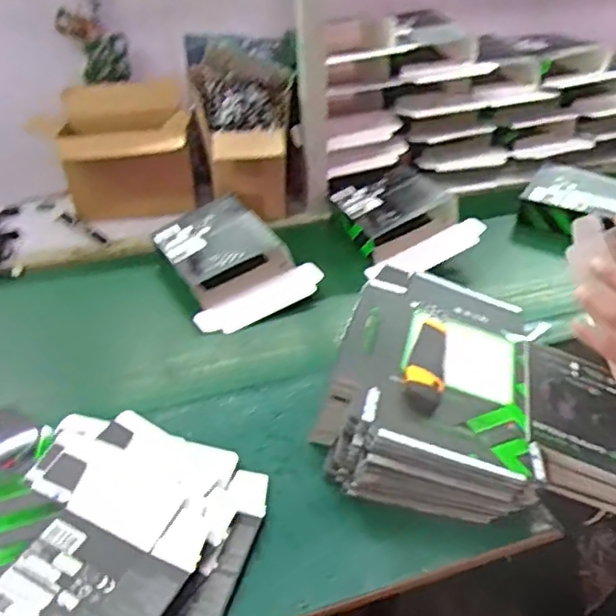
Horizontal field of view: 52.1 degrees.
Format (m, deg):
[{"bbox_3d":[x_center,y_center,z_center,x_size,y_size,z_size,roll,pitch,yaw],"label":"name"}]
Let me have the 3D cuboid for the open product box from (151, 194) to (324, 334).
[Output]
[{"bbox_3d":[-0.126,-0.075,0.976,0.202,0.089,0.242,-25,42,-28],"label":"open product box"}]

